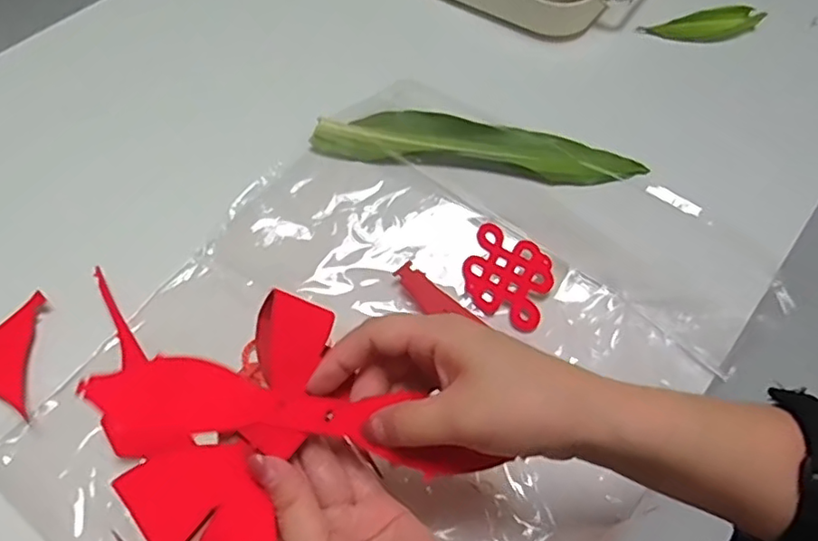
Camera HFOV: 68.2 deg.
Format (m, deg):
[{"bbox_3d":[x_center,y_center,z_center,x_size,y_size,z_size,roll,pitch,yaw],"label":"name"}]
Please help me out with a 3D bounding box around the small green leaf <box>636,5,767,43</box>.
[{"bbox_3d":[0.284,-0.240,0.589,0.106,0.022,0.034,-3,56,13],"label":"small green leaf"}]

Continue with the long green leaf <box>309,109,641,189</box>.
[{"bbox_3d":[0.057,-0.104,0.509,0.270,0.010,0.055,10,58,6],"label":"long green leaf"}]

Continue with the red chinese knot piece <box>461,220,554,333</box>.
[{"bbox_3d":[0.072,0.003,0.444,0.065,0.010,0.062,23,60,13],"label":"red chinese knot piece"}]

